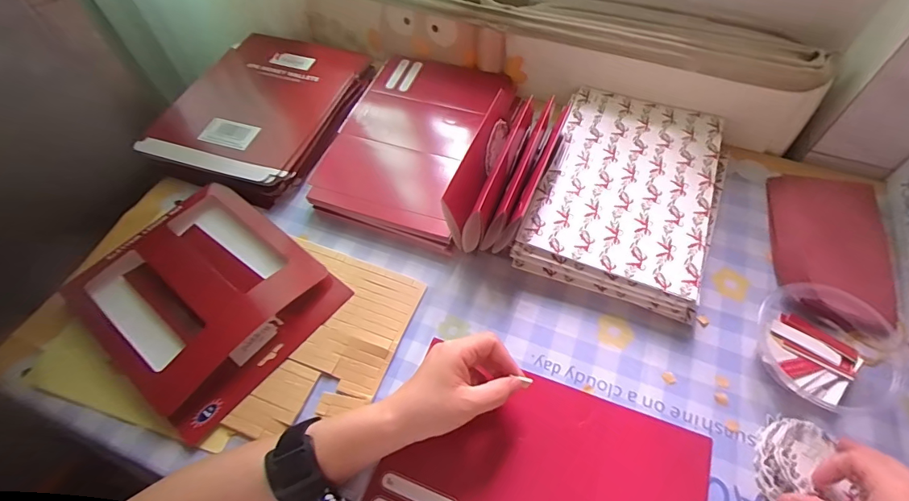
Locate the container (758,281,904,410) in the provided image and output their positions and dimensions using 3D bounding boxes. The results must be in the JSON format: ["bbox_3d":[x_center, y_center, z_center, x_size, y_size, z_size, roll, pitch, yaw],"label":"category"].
[{"bbox_3d":[0.344,0.091,0.400,0.122,0.039,0.101,23,61,15],"label":"container"}]

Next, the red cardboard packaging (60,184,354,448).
[{"bbox_3d":[-0.249,0.042,0.448,0.223,0.031,0.192,35,65,21],"label":"red cardboard packaging"}]

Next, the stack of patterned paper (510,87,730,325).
[{"bbox_3d":[0.199,-0.067,0.504,0.192,0.045,0.267,18,60,13],"label":"stack of patterned paper"}]

